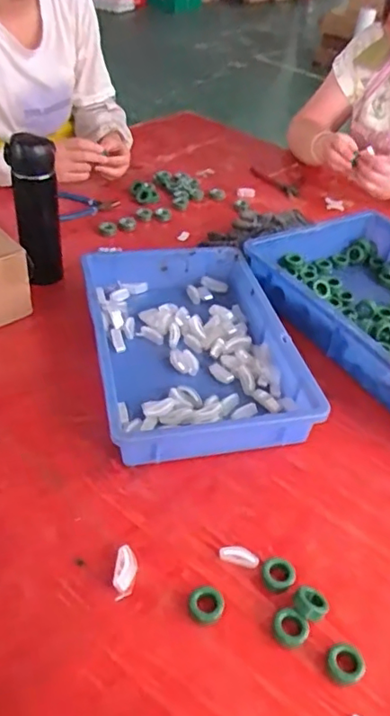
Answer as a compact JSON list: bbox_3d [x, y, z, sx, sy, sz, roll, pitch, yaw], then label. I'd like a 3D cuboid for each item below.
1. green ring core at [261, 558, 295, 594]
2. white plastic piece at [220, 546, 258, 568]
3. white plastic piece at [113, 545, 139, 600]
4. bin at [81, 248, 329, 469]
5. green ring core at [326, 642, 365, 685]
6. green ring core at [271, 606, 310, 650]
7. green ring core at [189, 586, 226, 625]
[{"bbox_3d":[0.080,0.203,0.535,0.030,0.007,0.036,33,48,26],"label":"green ring core"},{"bbox_3d":[0.043,0.190,0.547,0.037,0.006,0.016,14,42,8],"label":"white plastic piece"},{"bbox_3d":[-0.064,0.198,0.525,0.020,0.012,0.048,6,41,-1],"label":"white plastic piece"},{"bbox_3d":[-0.007,-0.027,0.748,0.245,0.060,0.367,-6,43,-14],"label":"bin"},{"bbox_3d":[0.128,0.256,0.479,0.030,0.009,0.033,4,42,-3],"label":"green ring core"},{"bbox_3d":[0.084,0.236,0.496,0.029,0.011,0.031,4,42,-3],"label":"green ring core"},{"bbox_3d":[0.011,0.220,0.507,0.031,0.009,0.032,10,42,4],"label":"green ring core"}]

